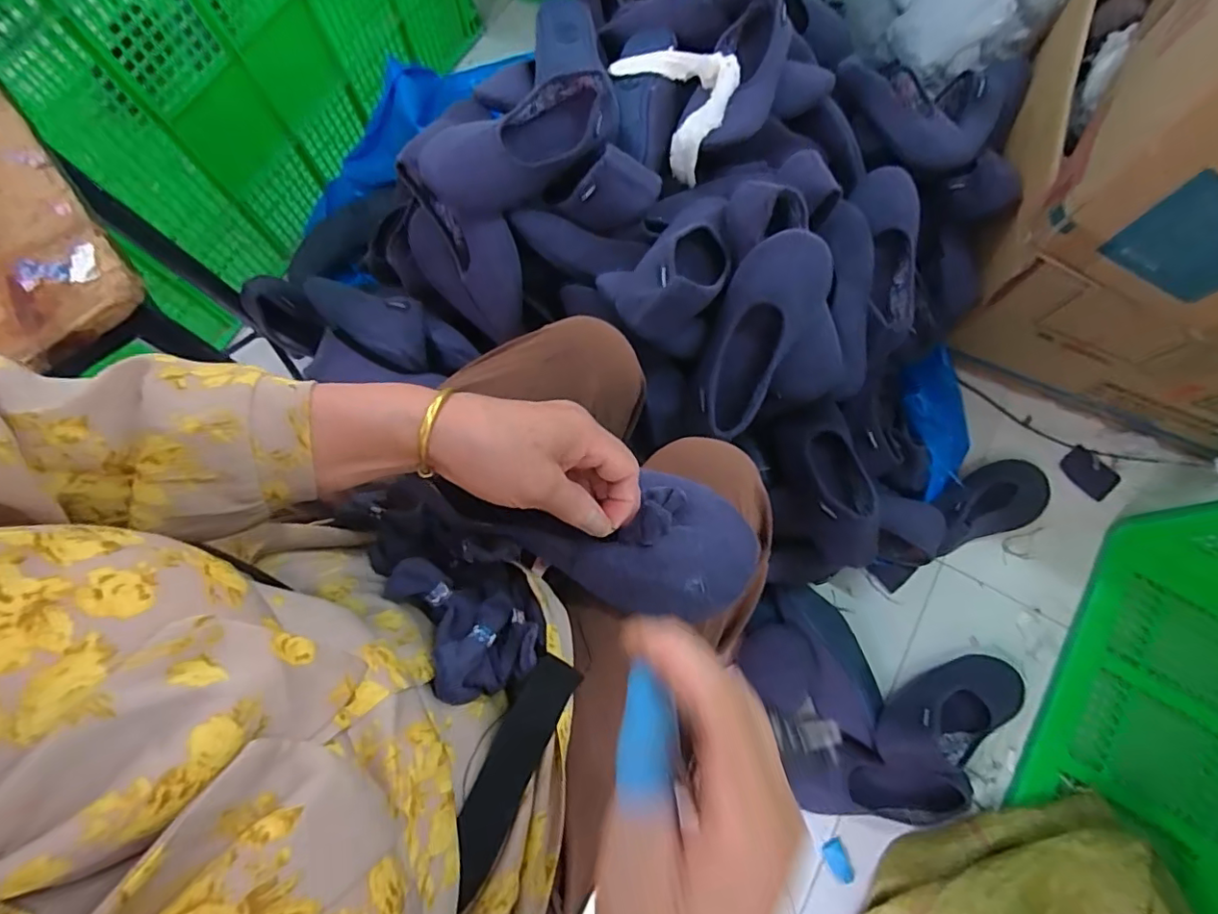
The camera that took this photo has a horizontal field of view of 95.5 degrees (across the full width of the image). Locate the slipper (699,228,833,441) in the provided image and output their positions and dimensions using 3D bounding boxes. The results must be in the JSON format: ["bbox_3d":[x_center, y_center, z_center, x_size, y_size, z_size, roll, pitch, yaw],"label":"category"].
[{"bbox_3d":[0.160,-0.135,0.603,0.094,0.048,0.219,26,99,8],"label":"slipper"}]

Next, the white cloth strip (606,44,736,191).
[{"bbox_3d":[0.089,-0.457,0.699,0.100,0.091,0.180,-30,77,-7],"label":"white cloth strip"}]

